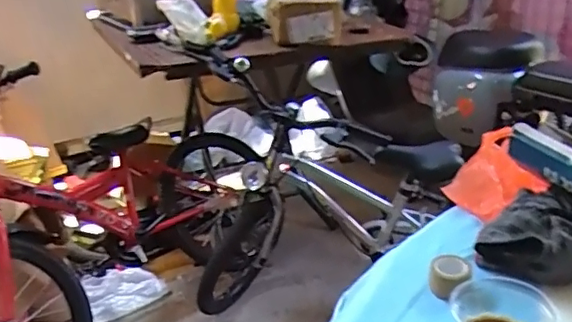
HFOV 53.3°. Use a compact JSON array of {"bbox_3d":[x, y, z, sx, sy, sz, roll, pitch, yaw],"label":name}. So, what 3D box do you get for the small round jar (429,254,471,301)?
[{"bbox_3d":[0.147,0.105,0.522,0.040,0.021,0.033,-22,31,-34],"label":"small round jar"}]

